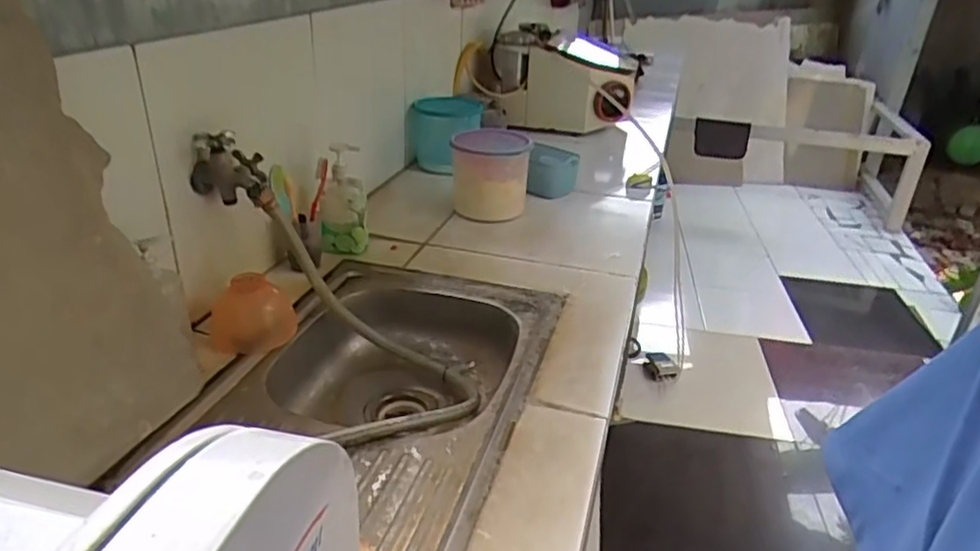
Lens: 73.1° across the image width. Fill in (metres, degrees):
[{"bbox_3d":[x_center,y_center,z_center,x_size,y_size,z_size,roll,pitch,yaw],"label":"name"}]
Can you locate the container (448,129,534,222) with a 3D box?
[{"bbox_3d":[0.002,-0.222,1.419,0.159,0.169,0.176,6,28,4],"label":"container"}]

